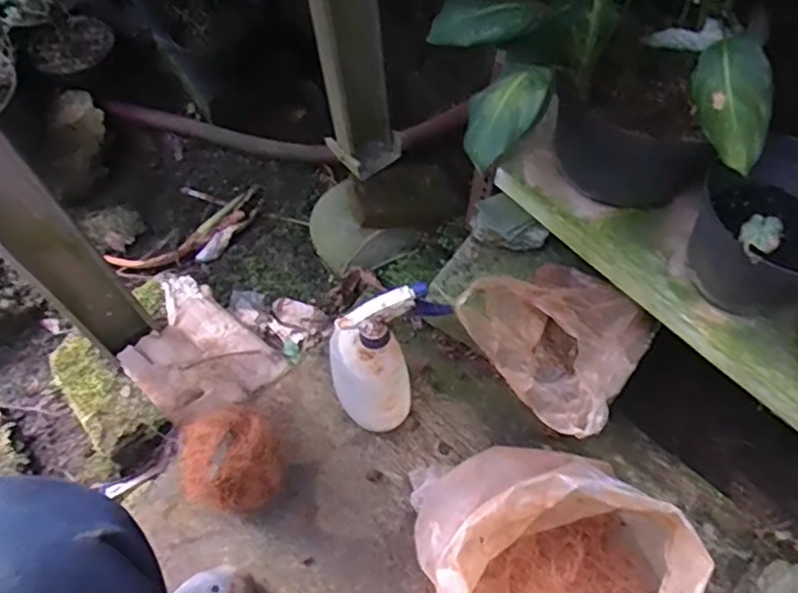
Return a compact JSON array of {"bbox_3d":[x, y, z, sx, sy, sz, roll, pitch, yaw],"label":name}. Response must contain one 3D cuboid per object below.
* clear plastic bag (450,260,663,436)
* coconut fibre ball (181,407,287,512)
[{"bbox_3d":[0.189,0.038,0.749,0.192,0.086,0.203,-38,66,-19],"label":"clear plastic bag"},{"bbox_3d":[-0.196,0.190,0.744,0.123,0.099,0.103,-10,61,-4],"label":"coconut fibre ball"}]

